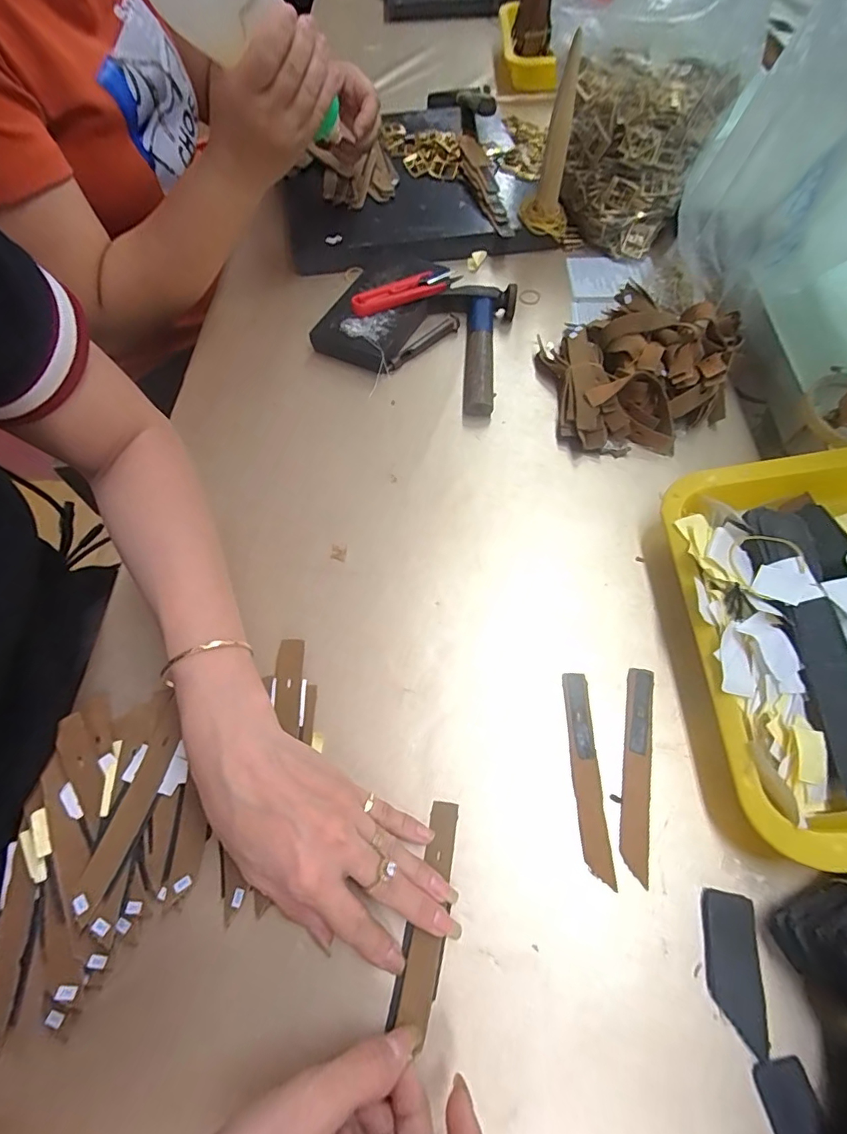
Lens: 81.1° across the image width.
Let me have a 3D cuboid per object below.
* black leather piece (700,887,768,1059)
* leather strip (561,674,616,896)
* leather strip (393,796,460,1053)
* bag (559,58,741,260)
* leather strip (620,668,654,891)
[{"bbox_3d":[0.166,0.213,0.264,0.028,0.004,0.067,8,62,5],"label":"black leather piece"},{"bbox_3d":[0.102,0.127,0.311,0.017,0.004,0.121,0,62,1],"label":"leather strip"},{"bbox_3d":[0.004,0.190,0.278,0.018,0.005,0.104,11,58,7],"label":"leather strip"},{"bbox_3d":[0.222,-0.425,0.521,0.142,0.138,0.090,14,63,8],"label":"bag"},{"bbox_3d":[0.135,0.125,0.312,0.016,0.004,0.124,12,62,7],"label":"leather strip"}]

